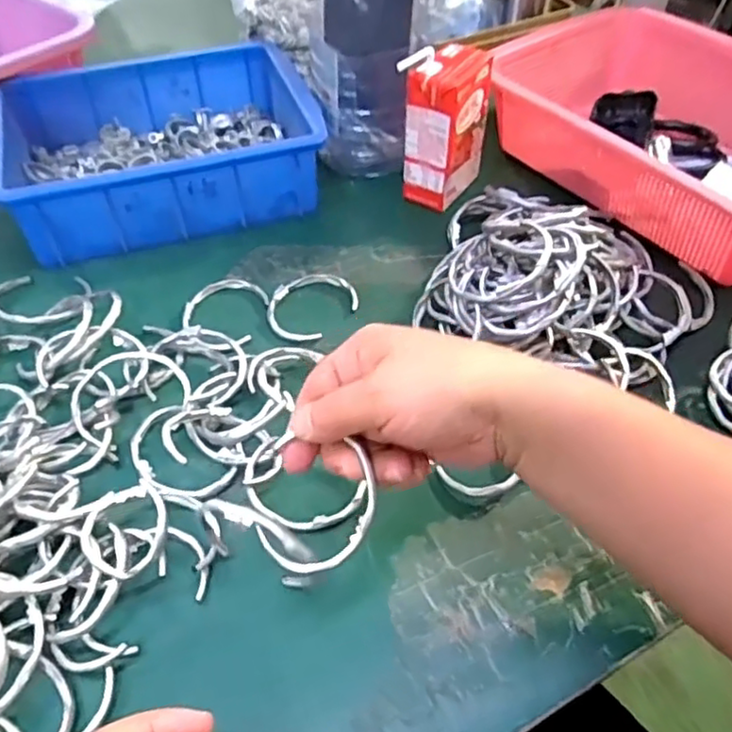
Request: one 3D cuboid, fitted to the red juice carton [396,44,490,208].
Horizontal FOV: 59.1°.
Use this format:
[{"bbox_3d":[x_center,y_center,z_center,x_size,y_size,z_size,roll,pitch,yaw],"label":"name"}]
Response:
[{"bbox_3d":[0.063,-0.191,0.514,0.047,0.109,0.072,28,54,20],"label":"red juice carton"}]

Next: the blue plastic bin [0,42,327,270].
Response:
[{"bbox_3d":[-0.171,-0.181,0.535,0.237,0.073,0.169,-15,52,-15],"label":"blue plastic bin"}]

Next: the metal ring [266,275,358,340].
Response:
[{"bbox_3d":[-0.040,-0.044,0.462,0.065,0.008,0.048,-31,59,-24],"label":"metal ring"}]

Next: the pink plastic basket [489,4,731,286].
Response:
[{"bbox_3d":[0.255,-0.192,0.533,0.195,0.085,0.284,-29,57,-25],"label":"pink plastic basket"}]

